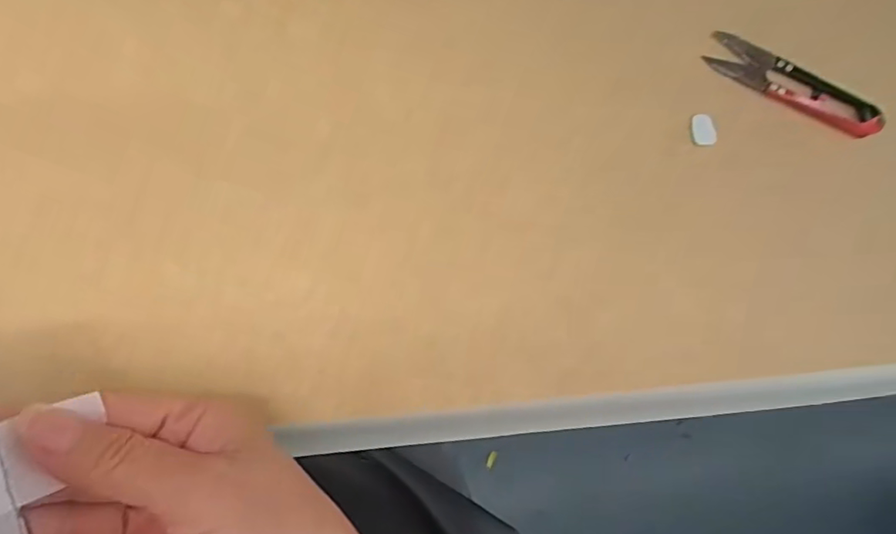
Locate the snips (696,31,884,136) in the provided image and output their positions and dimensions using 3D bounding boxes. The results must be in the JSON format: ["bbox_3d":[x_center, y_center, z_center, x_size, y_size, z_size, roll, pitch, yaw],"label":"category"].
[{"bbox_3d":[0.192,-0.101,0.314,0.102,0.009,0.024,23,85,-6],"label":"snips"}]

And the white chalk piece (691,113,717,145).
[{"bbox_3d":[0.138,-0.074,0.309,0.013,0.004,0.017,-12,90,-8],"label":"white chalk piece"}]

